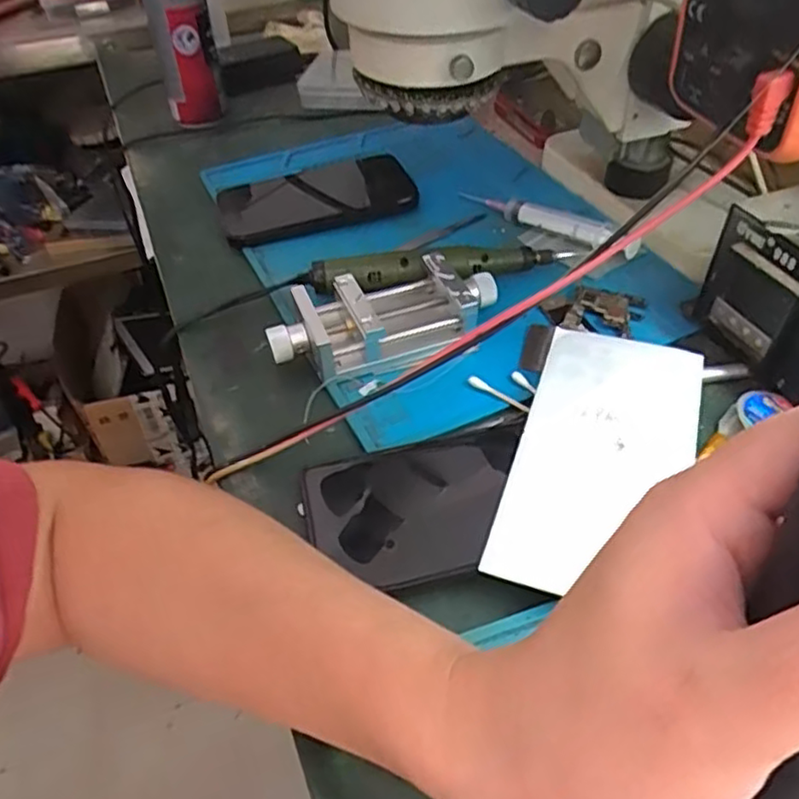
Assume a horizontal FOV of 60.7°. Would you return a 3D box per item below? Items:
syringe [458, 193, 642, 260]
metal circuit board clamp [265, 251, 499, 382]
[{"bbox_3d":[0.107,-0.127,0.489,0.134,0.018,0.024,33,55,30],"label":"syringe"},{"bbox_3d":[-0.008,-0.049,0.407,0.138,0.033,0.065,-12,46,-9],"label":"metal circuit board clamp"}]

